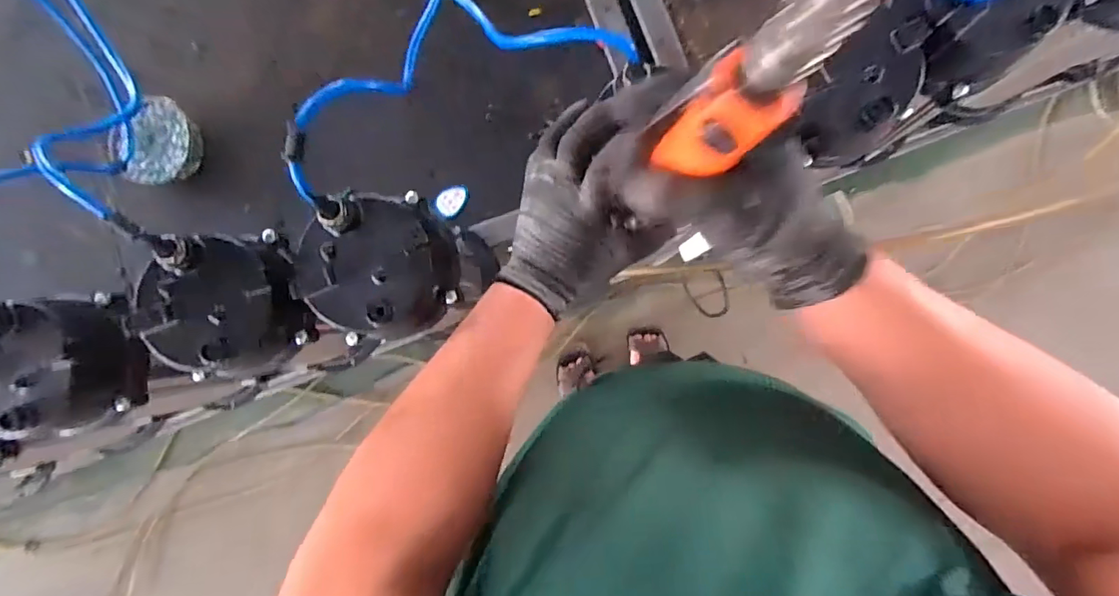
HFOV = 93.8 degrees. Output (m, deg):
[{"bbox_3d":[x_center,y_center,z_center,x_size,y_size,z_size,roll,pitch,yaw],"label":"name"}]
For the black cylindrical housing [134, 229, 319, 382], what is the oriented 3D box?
[{"bbox_3d":[-0.273,0.005,0.441,0.122,0.068,0.118,0,87,2],"label":"black cylindrical housing"}]

